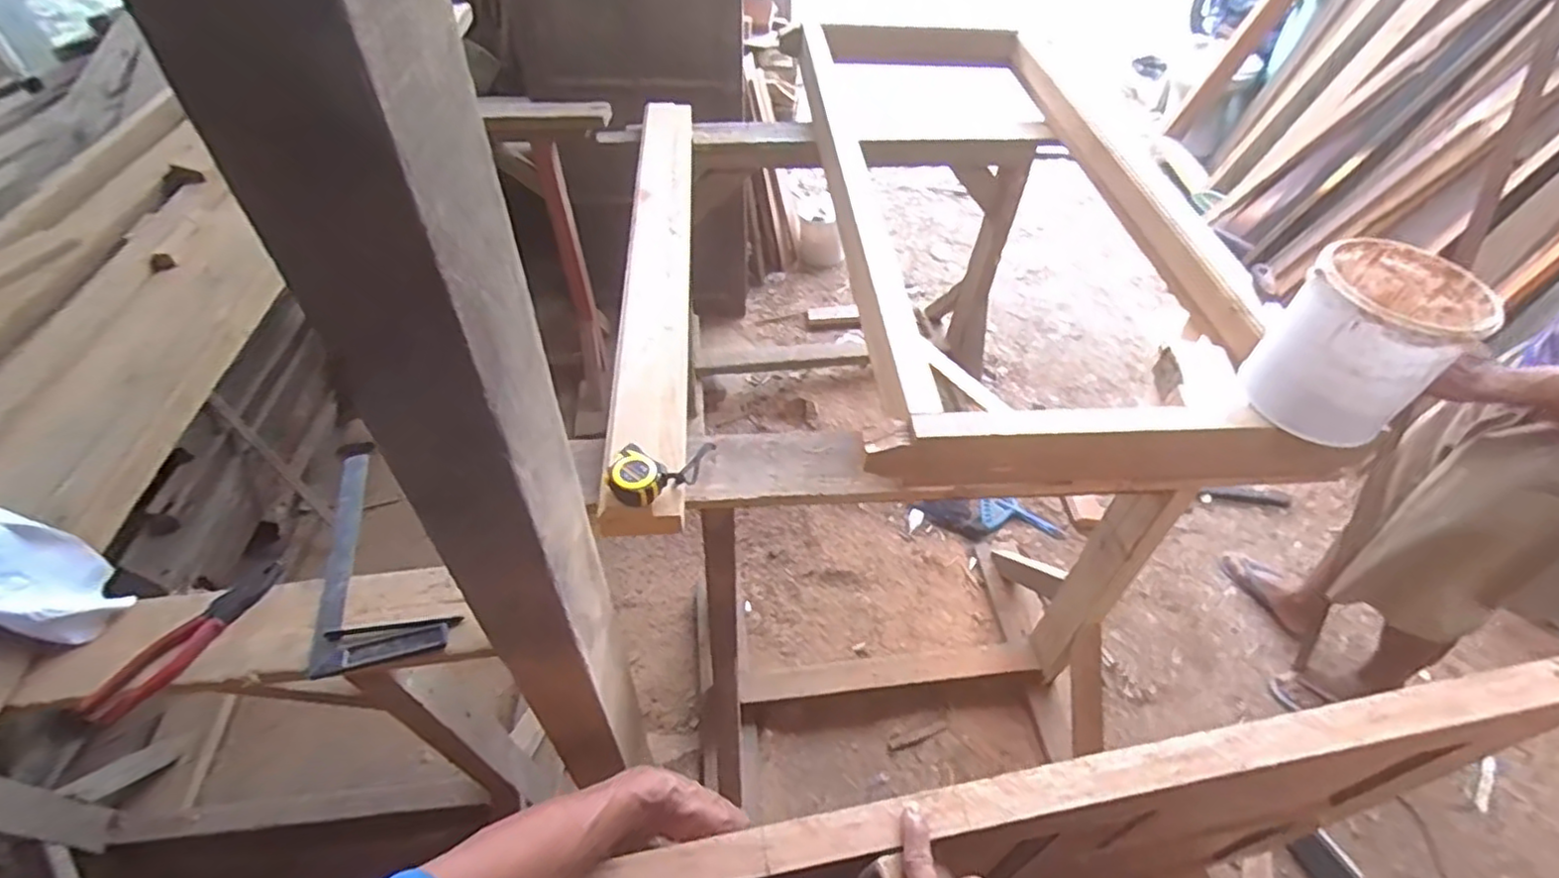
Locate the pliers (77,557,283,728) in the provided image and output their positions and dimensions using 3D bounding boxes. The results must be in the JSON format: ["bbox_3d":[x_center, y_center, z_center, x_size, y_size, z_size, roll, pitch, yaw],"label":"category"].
[{"bbox_3d":[-0.583,0.201,0.679,0.048,0.023,0.189,30,54,22],"label":"pliers"}]

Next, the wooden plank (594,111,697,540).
[{"bbox_3d":[-0.206,-0.320,1.202,0.114,0.069,1.116,-2,49,-4],"label":"wooden plank"}]

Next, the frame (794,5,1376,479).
[{"bbox_3d":[0.416,-0.497,1.372,0.648,0.136,1.402,0,48,-3],"label":"frame"}]

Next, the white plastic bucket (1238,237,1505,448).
[{"bbox_3d":[0.724,-0.120,0.862,0.170,0.184,0.178,1,48,-2],"label":"white plastic bucket"}]

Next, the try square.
[{"bbox_3d":[-0.433,0.116,0.760,0.129,0.026,0.277,-11,50,-12],"label":"try square"}]

